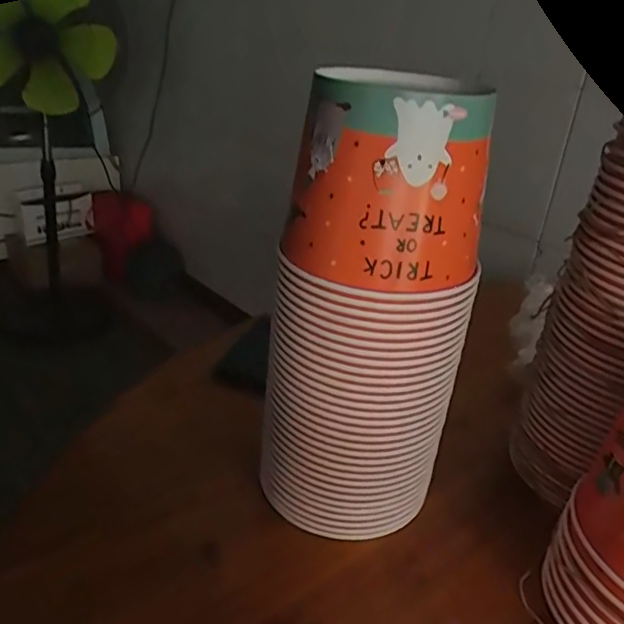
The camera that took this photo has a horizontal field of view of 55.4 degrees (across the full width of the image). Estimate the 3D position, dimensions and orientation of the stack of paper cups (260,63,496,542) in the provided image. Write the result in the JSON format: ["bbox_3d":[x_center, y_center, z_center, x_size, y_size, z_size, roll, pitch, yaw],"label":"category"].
[{"bbox_3d":[0.046,0.014,0.490,0.140,0.379,0.129,21,29,28],"label":"stack of paper cups"}]

